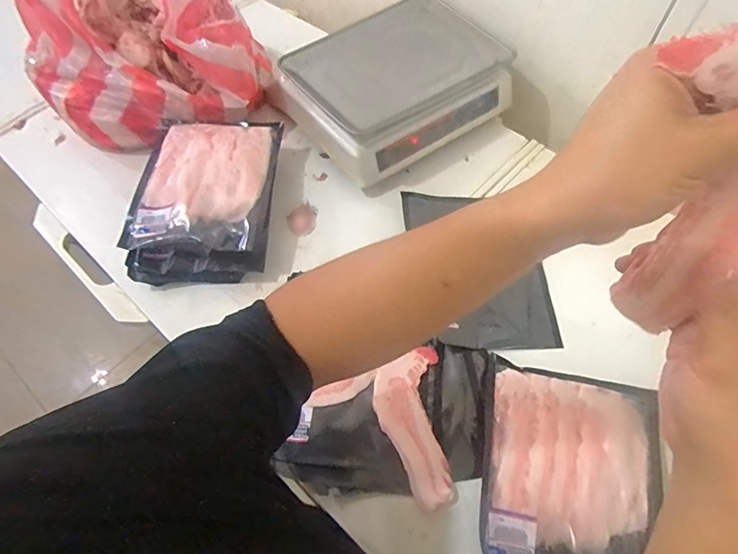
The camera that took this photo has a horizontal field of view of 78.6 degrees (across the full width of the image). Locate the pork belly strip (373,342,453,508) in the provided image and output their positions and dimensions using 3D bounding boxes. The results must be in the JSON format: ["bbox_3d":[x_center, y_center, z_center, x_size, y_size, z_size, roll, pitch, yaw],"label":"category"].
[{"bbox_3d":[0.048,0.174,0.530,0.077,0.023,0.173,-1,57,-1],"label":"pork belly strip"}]

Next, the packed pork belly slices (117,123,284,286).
[{"bbox_3d":[-0.243,-0.124,0.674,0.193,0.059,0.263,1,57,1],"label":"packed pork belly slices"}]

